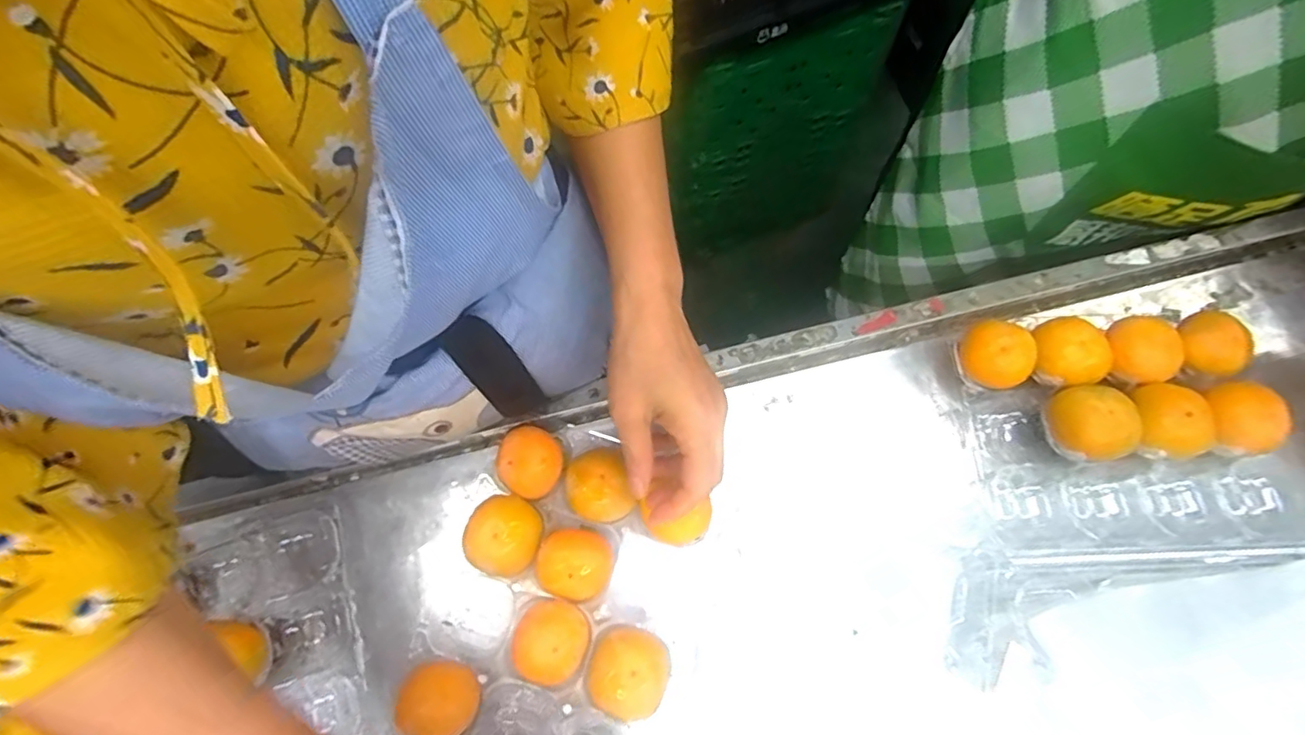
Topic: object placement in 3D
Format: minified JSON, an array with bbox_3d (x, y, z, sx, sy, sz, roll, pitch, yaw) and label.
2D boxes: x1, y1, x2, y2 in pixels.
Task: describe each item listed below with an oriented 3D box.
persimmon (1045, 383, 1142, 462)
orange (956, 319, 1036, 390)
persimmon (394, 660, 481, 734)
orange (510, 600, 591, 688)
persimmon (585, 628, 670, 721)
[{"bbox_3d":[0.309,0.039,0.399,0.046,0.041,0.054,-14,67,-1],"label":"persimmon"},{"bbox_3d":[0.256,-0.007,0.425,0.050,0.037,0.050,-38,70,-10],"label":"orange"},{"bbox_3d":[-0.130,0.207,0.354,0.043,0.049,0.042,-2,68,4],"label":"persimmon"},{"bbox_3d":[-0.065,0.179,0.370,0.049,0.044,0.046,-2,68,4],"label":"orange"},{"bbox_3d":[-0.015,0.193,0.359,0.049,0.038,0.047,-2,68,4],"label":"persimmon"}]

